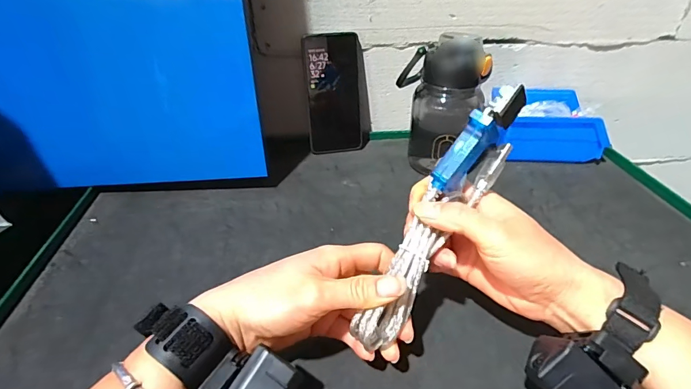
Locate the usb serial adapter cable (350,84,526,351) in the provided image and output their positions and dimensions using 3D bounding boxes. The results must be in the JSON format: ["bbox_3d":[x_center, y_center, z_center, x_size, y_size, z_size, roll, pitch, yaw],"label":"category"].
[{"bbox_3d":[0.067,0.017,0.286,0.033,0.041,0.193,26,87,33],"label":"usb serial adapter cable"}]

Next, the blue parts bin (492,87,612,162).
[{"bbox_3d":[0.282,-0.100,0.583,0.135,0.066,0.111,4,34,6],"label":"blue parts bin"}]

